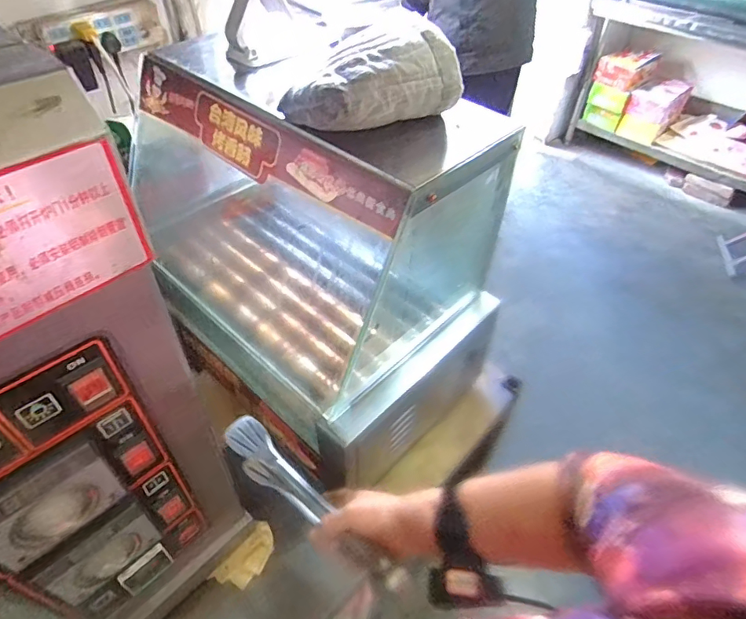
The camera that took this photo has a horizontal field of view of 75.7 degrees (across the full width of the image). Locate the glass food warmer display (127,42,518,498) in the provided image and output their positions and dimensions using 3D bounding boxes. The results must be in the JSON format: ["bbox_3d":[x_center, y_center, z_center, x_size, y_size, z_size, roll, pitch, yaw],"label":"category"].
[{"bbox_3d":[-0.118,-0.116,0.722,0.343,0.410,0.572,-31,58,-29],"label":"glass food warmer display"}]

